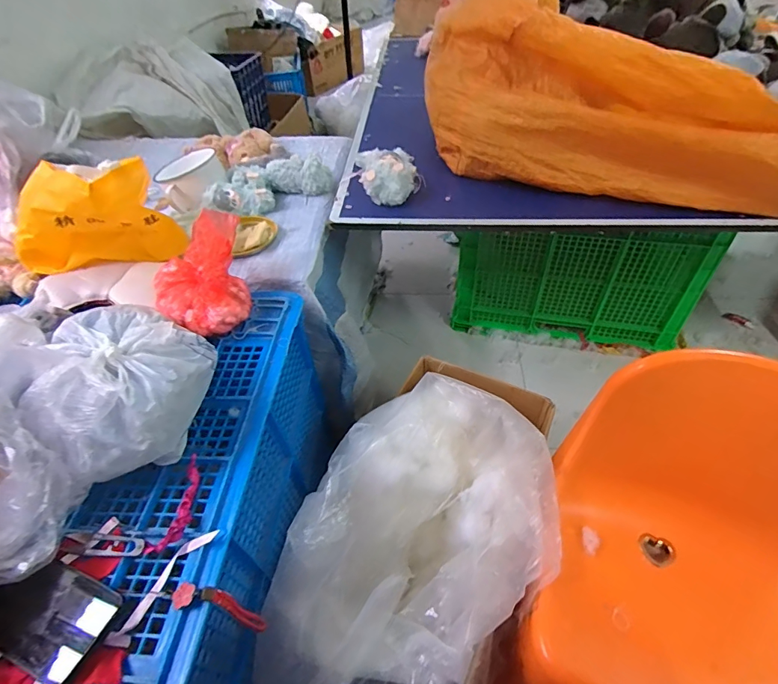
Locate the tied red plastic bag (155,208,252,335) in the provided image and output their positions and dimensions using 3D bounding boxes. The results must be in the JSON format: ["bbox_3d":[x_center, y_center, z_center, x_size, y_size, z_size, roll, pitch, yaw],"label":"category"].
[{"bbox_3d":[-0.306,-0.101,0.693,0.142,0.129,0.173,-11,47,-6],"label":"tied red plastic bag"}]

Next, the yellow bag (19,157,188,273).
[{"bbox_3d":[-0.521,-0.198,0.748,0.246,0.187,0.129,-12,47,-8],"label":"yellow bag"}]

